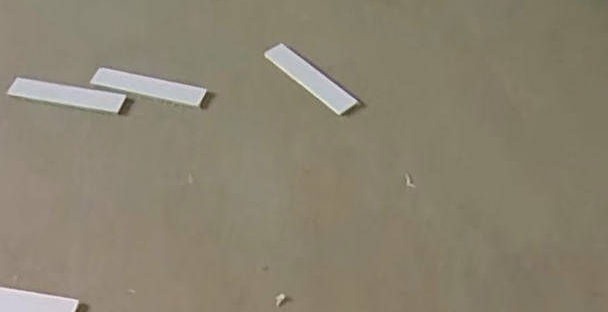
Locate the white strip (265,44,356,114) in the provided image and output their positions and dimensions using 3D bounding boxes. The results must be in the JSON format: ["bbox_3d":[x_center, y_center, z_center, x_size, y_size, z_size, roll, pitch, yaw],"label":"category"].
[{"bbox_3d":[0.008,-0.102,0.834,0.036,0.007,0.150,-33,58,-25],"label":"white strip"}]

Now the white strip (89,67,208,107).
[{"bbox_3d":[-0.200,-0.090,0.822,0.148,0.008,0.036,12,51,9],"label":"white strip"}]

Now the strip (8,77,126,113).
[{"bbox_3d":[-0.299,-0.080,0.806,0.142,0.011,0.034,9,51,7],"label":"strip"}]

